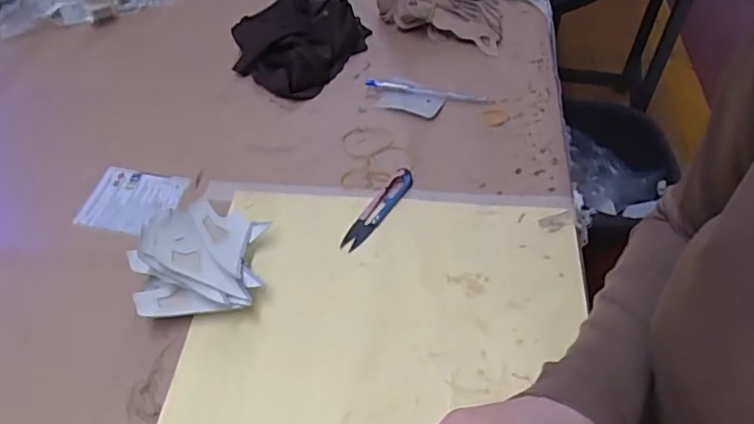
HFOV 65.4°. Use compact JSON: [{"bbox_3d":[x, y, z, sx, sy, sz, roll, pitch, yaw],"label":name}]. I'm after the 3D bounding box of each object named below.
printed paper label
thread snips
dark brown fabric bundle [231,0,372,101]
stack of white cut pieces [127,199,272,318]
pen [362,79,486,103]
[{"bbox_3d":[-0.236,-0.011,0.563,0.093,0.011,0.069,4,51,5],"label":"printed paper label"},{"bbox_3d":[0.002,-0.004,0.540,0.021,0.009,0.100,28,56,22],"label":"thread snips"},{"bbox_3d":[-0.097,-0.208,0.695,0.141,0.040,0.162,27,56,22],"label":"dark brown fabric bundle"},{"bbox_3d":[-0.145,0.040,0.484,0.098,0.049,0.089,-8,51,-5],"label":"stack of white cut pieces"},{"bbox_3d":[0.053,-0.133,0.649,0.134,0.009,0.015,11,52,10],"label":"pen"}]

